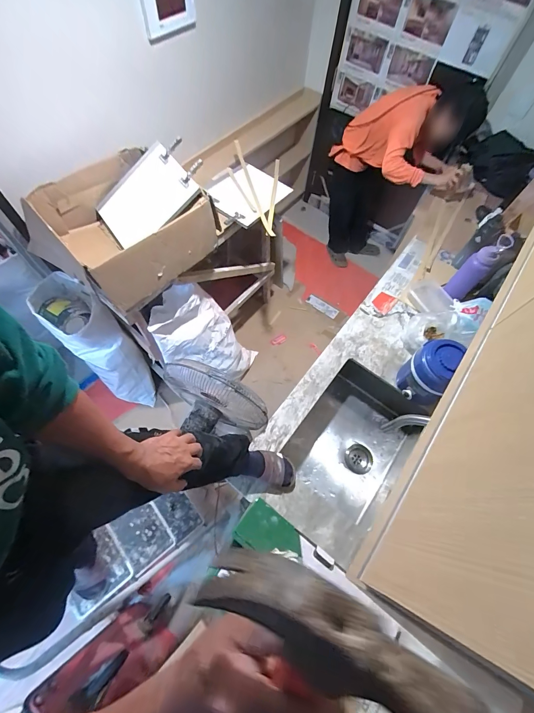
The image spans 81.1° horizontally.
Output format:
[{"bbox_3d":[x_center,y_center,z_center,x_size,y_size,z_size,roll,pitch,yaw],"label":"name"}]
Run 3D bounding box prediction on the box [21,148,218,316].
[{"bbox_3d":[-0.576,-0.546,1.292,0.627,0.273,0.590,43,69,16],"label":"box"}]

